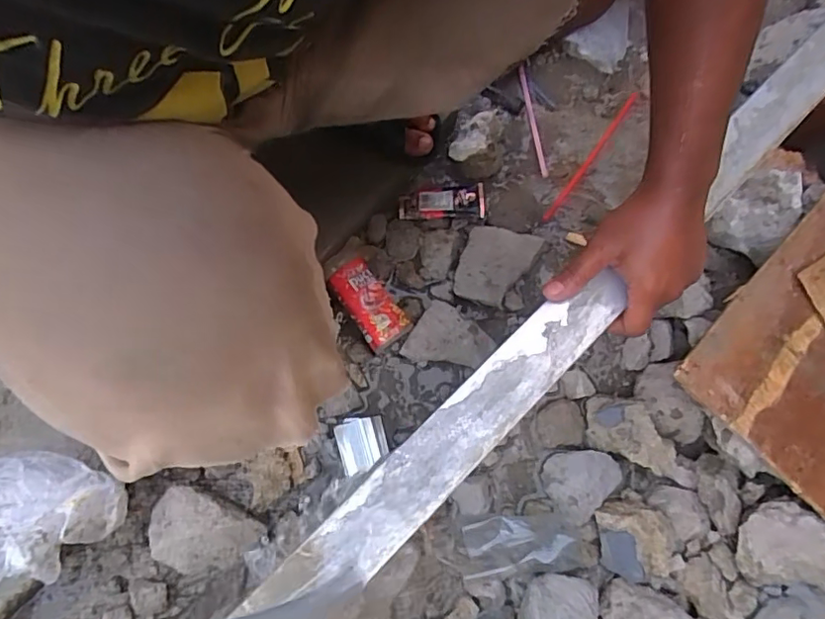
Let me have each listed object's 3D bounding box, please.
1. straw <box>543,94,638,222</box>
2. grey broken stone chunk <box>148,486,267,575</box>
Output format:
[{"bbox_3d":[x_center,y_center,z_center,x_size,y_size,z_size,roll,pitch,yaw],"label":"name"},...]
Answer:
[{"bbox_3d":[0.250,-0.216,0.772,0.011,0.006,0.262,35,69,7],"label":"straw"},{"bbox_3d":[-0.222,0.239,0.588,0.116,0.045,0.077,27,78,1],"label":"grey broken stone chunk"}]

